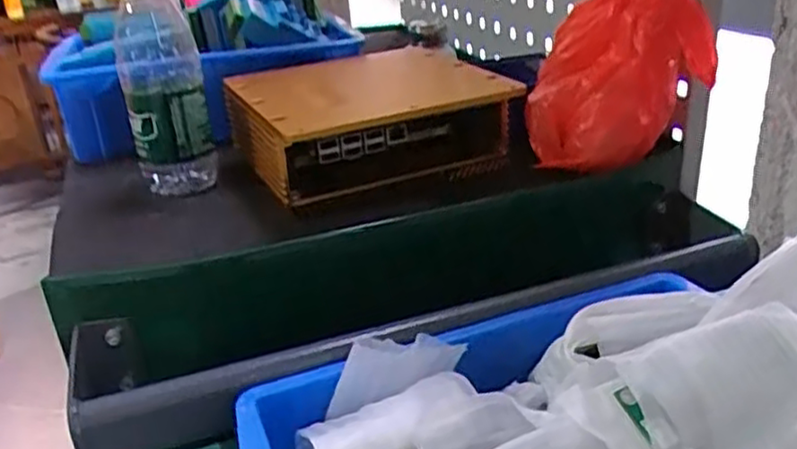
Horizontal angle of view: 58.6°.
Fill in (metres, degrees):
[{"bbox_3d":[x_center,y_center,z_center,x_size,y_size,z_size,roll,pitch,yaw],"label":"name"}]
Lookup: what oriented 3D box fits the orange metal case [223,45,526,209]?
[{"bbox_3d":[-0.034,-0.087,0.573,0.198,0.063,0.188,-17,27,-22],"label":"orange metal case"}]

